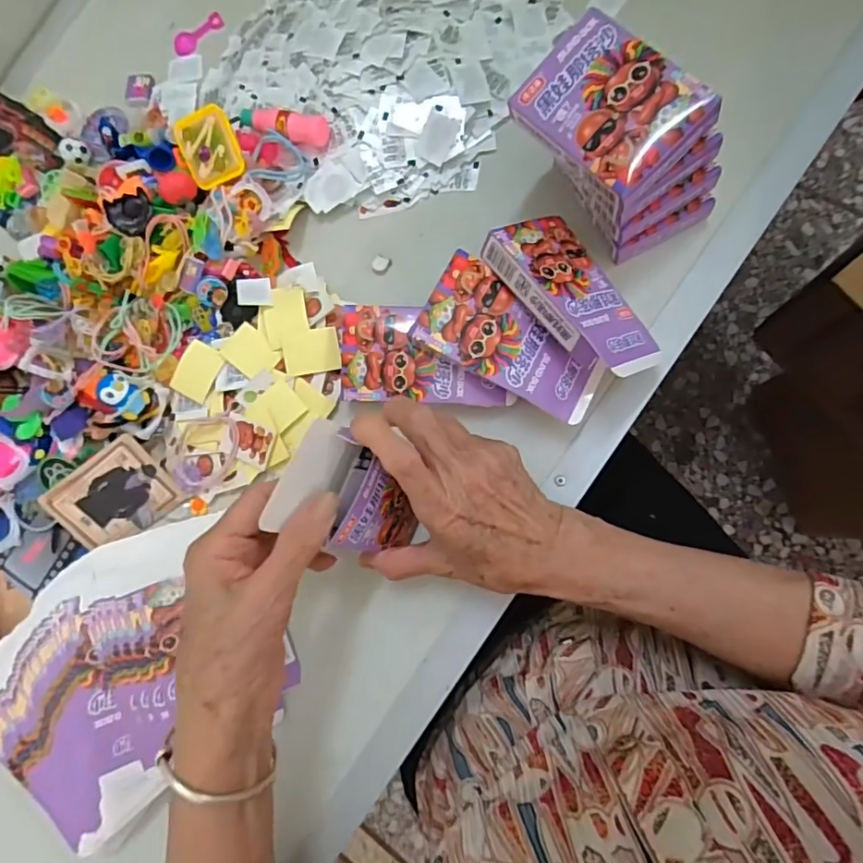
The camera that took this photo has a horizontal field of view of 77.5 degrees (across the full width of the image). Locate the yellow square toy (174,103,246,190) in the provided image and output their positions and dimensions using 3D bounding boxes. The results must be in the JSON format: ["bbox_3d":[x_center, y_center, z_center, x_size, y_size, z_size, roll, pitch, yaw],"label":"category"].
[{"bbox_3d":[-0.159,-0.203,0.386,0.043,0.006,0.049,-17,107,19],"label":"yellow square toy"}]

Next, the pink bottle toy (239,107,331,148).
[{"bbox_3d":[-0.112,-0.227,0.395,0.073,0.020,0.019,16,89,8],"label":"pink bottle toy"}]

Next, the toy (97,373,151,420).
[{"bbox_3d":[-0.226,-0.028,0.391,0.039,0.011,0.022,37,92,8],"label":"toy"}]

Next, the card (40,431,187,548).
[{"bbox_3d":[-0.233,0.048,0.396,0.087,0.007,0.061,-36,106,5],"label":"card"}]

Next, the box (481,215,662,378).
[{"bbox_3d":[0.090,-0.083,0.333,0.061,0.018,0.117,-25,73,-33],"label":"box"}]

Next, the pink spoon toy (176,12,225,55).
[{"bbox_3d":[-0.200,-0.341,0.460,0.048,0.004,0.020,-33,78,5],"label":"pink spoon toy"}]

